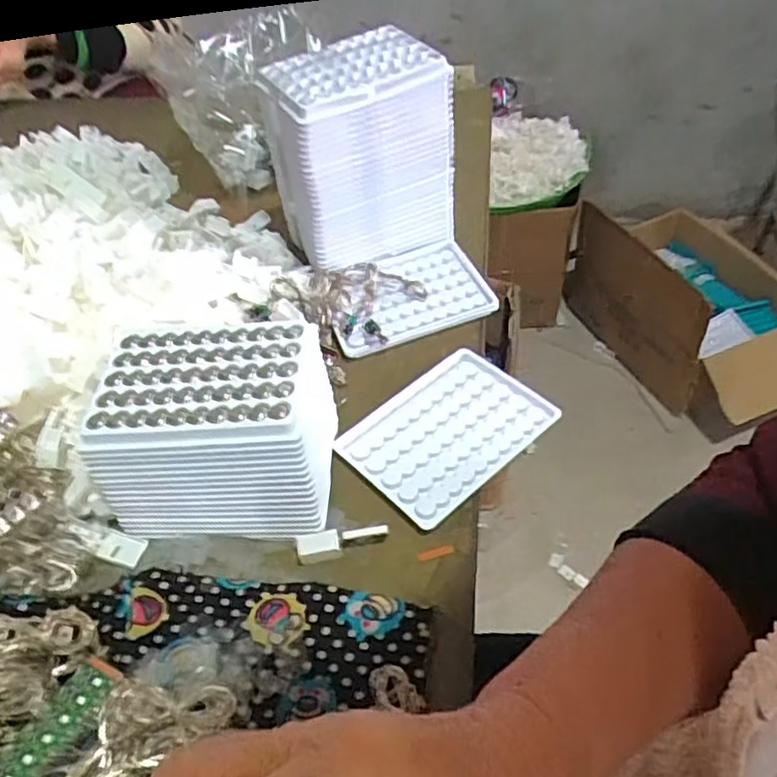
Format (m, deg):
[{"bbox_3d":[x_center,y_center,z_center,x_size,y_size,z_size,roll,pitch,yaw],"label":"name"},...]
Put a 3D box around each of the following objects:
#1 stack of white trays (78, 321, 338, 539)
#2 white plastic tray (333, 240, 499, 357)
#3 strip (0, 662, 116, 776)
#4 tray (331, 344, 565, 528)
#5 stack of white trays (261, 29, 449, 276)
[{"bbox_3d":[-0.101,0.024,0.404,0.135,0.081,0.104,1,48,7],"label":"stack of white trays"},{"bbox_3d":[0.012,-0.080,0.540,0.131,0.020,0.093,-20,49,-11],"label":"white plastic tray"},{"bbox_3d":[-0.158,0.161,0.300,0.021,0.004,0.070,24,48,17],"label":"strip"},{"bbox_3d":[0.040,0.027,0.451,0.127,0.005,0.093,-36,54,-23],"label":"tray"},{"bbox_3d":[-0.022,-0.203,0.558,0.140,0.144,0.111,-23,50,-14],"label":"stack of white trays"}]

